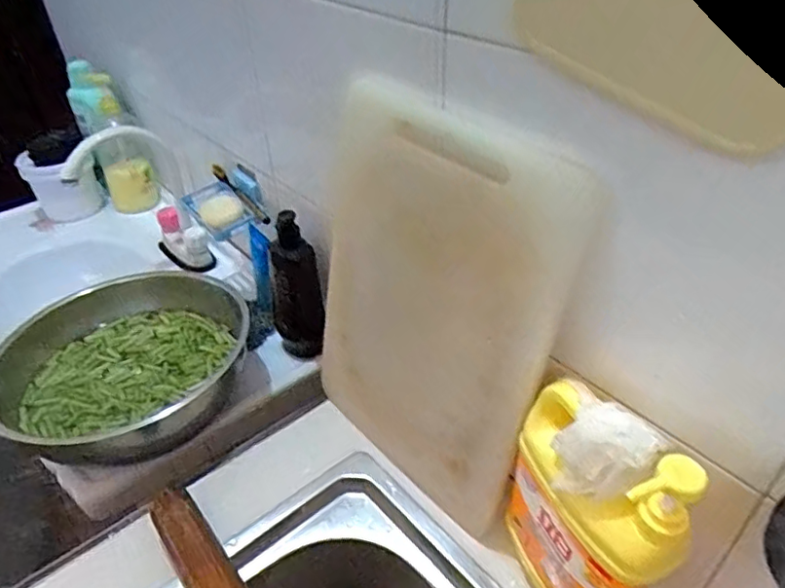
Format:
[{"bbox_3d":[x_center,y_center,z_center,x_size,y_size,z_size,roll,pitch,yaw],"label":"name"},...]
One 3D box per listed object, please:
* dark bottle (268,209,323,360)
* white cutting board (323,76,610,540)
[{"bbox_3d":[-0.132,-0.007,0.786,0.067,0.208,0.051,-11,40,-11],"label":"dark bottle"},{"bbox_3d":[0.025,0.026,0.569,0.019,0.401,0.274,-21,43,-38],"label":"white cutting board"}]

